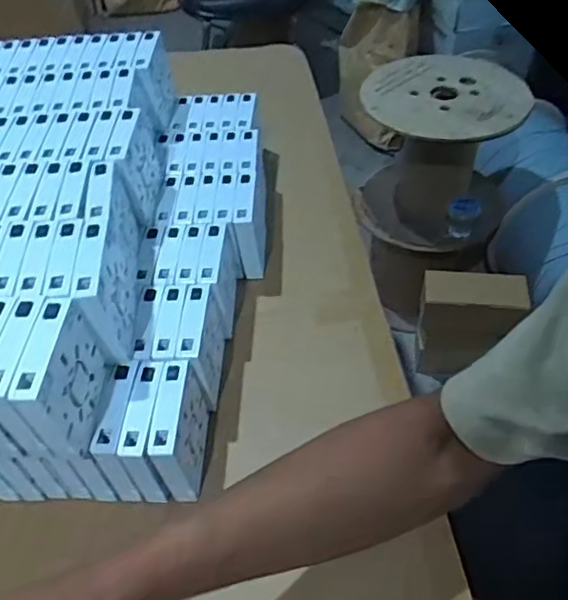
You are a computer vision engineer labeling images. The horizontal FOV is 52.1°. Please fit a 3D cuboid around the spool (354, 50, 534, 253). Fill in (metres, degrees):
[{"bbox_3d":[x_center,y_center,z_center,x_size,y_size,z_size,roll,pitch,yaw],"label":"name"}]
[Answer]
[{"bbox_3d":[0.352,-0.341,1.347,0.348,0.319,0.361,0,48,4],"label":"spool"}]

